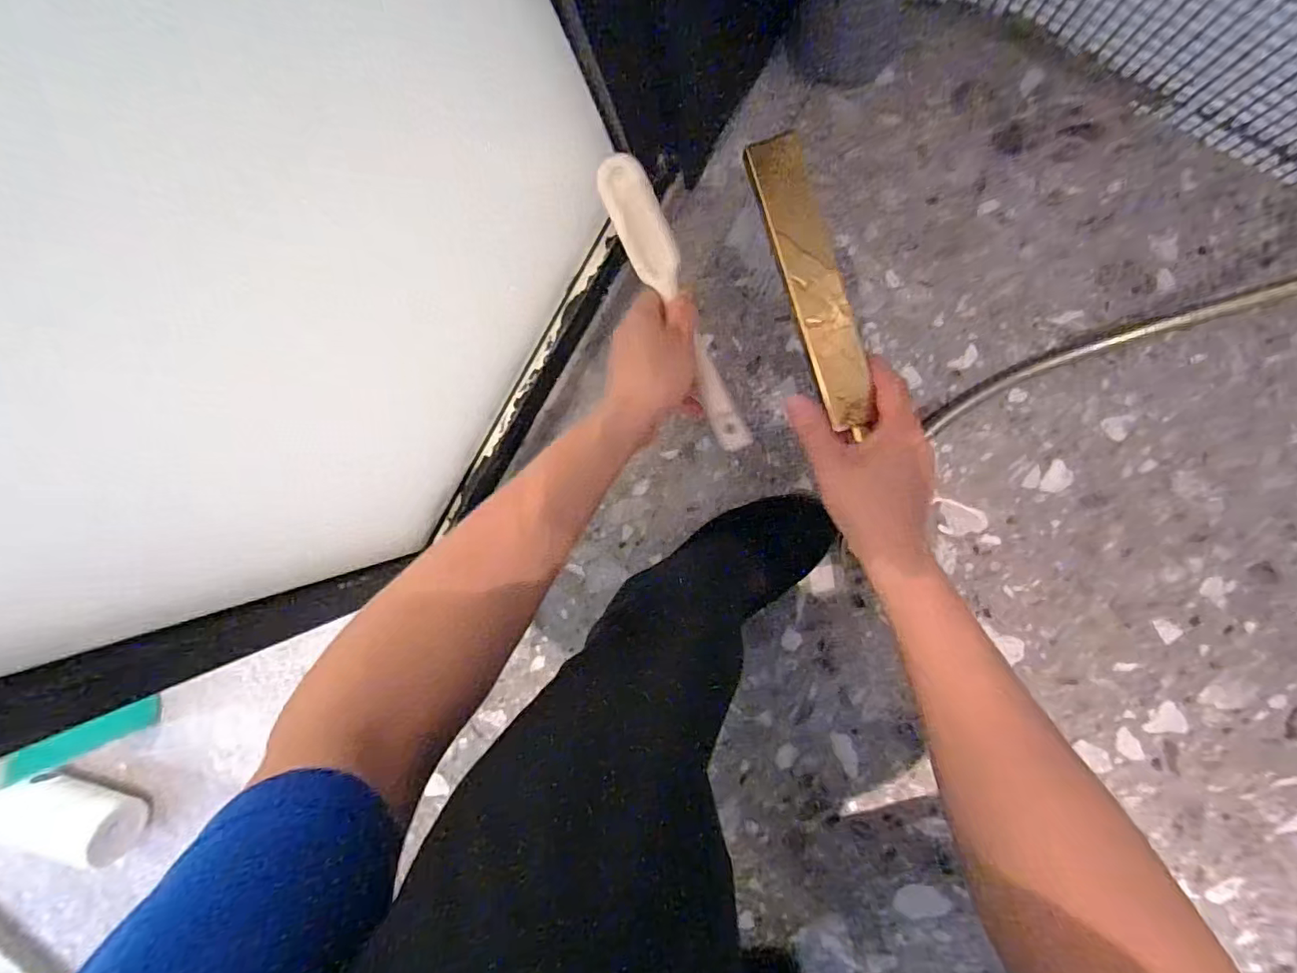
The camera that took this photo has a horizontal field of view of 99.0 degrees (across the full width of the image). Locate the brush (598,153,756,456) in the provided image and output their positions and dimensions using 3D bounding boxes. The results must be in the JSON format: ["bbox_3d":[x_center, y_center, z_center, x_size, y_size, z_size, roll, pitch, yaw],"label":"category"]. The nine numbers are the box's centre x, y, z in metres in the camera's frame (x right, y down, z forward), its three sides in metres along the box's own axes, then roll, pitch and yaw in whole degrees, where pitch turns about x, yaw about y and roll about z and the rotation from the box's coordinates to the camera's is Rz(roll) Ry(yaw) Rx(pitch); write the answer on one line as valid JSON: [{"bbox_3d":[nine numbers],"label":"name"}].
[{"bbox_3d":[0.019,-0.134,0.403,0.035,0.024,0.228,-23,86,9],"label":"brush"}]

